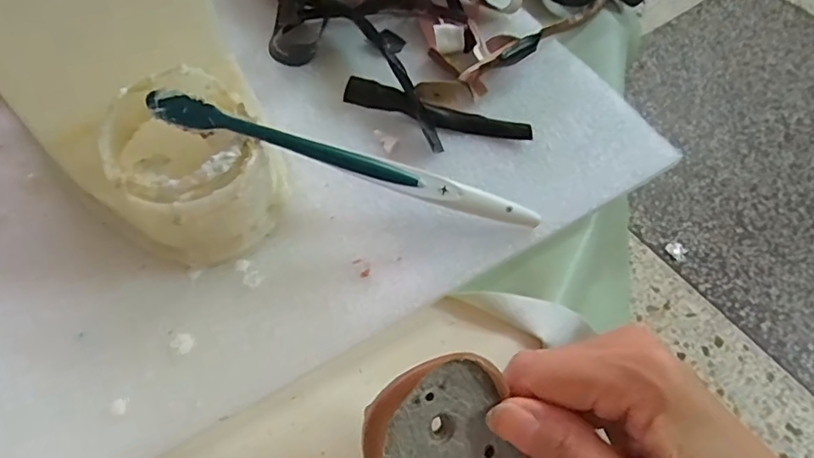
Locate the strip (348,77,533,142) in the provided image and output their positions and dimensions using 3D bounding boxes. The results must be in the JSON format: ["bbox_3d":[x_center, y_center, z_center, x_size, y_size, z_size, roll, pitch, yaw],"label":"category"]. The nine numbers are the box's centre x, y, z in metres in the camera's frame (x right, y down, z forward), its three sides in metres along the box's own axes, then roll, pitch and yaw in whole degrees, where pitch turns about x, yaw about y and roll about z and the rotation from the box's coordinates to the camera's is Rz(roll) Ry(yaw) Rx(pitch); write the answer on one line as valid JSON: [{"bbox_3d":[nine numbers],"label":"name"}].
[{"bbox_3d":[0.017,-0.067,0.303,0.106,0.009,0.018,11,59,5],"label":"strip"}]

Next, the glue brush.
[{"bbox_3d":[-0.023,-0.030,0.247,0.185,0.009,0.011,17,59,-11],"label":"glue brush"}]

